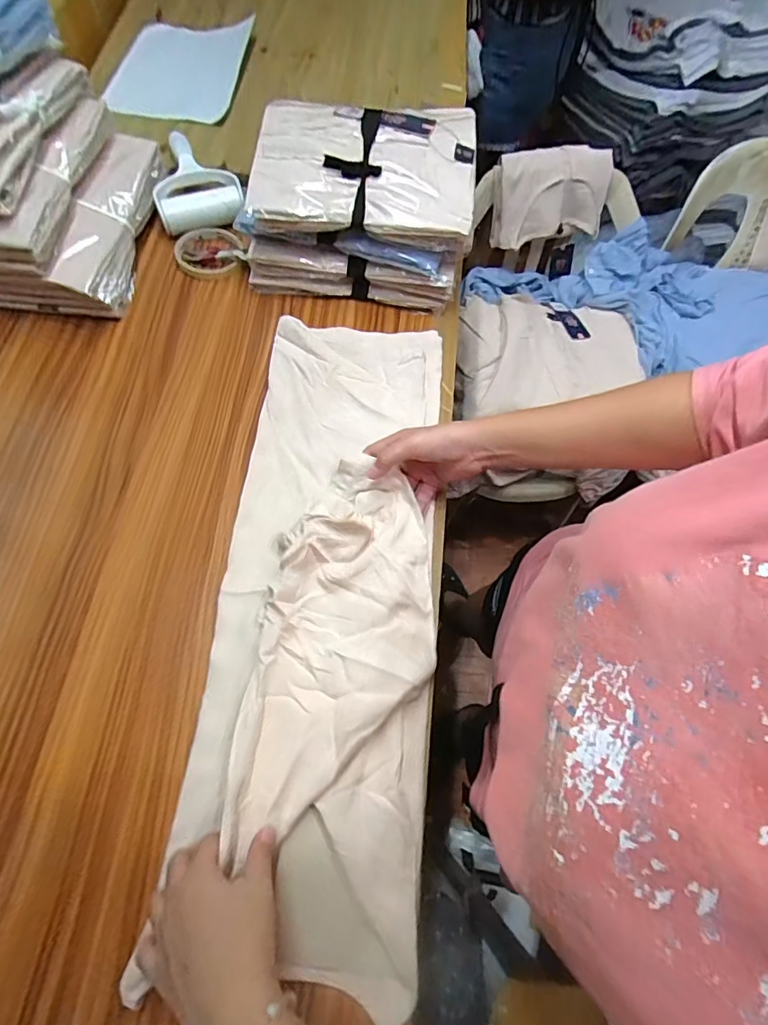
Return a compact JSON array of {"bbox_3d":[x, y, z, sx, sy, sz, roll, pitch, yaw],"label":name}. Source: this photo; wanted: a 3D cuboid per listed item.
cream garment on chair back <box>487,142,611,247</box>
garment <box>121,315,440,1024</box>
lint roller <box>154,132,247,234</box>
[{"bbox_3d":[0.317,-0.599,0.922,0.220,0.138,0.095,-8,68,-6],"label":"cream garment on chair back"},{"bbox_3d":[-0.050,0.060,0.473,0.213,0.053,0.626,6,68,2],"label":"garment"},{"bbox_3d":[-0.261,-0.463,0.669,0.111,0.043,0.175,-15,69,-9],"label":"lint roller"}]

